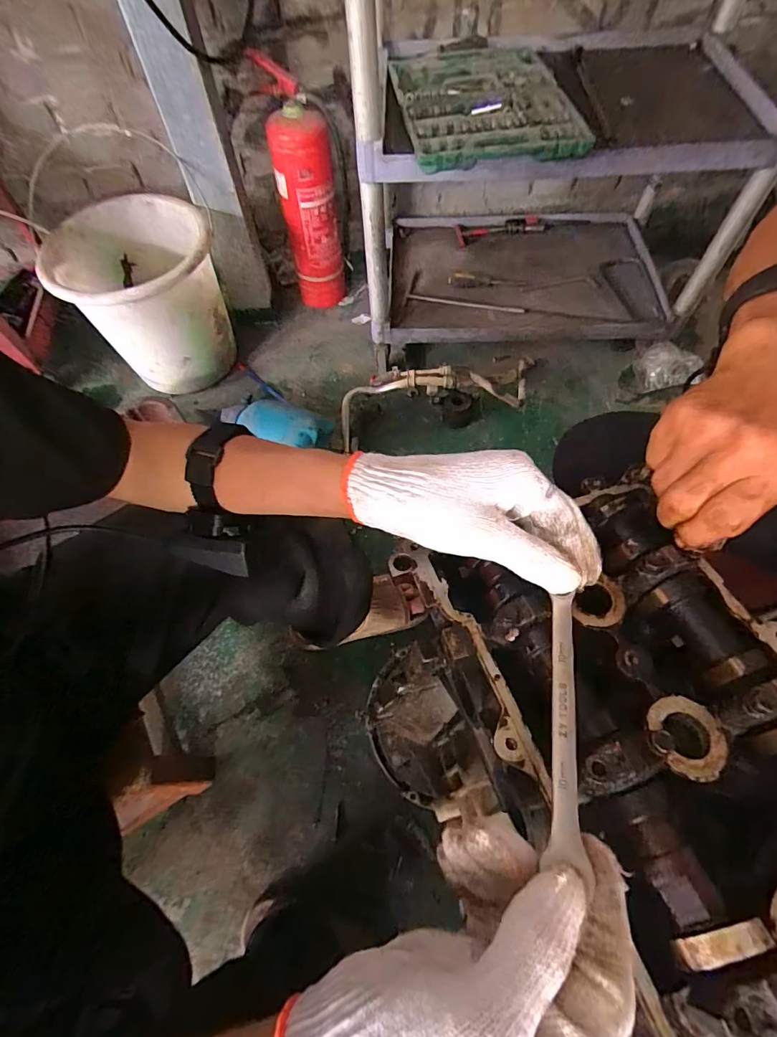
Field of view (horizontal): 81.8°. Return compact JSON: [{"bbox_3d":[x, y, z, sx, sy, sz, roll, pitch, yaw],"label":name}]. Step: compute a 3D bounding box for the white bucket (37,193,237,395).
[{"bbox_3d":[-0.521,-0.467,0.980,0.324,0.274,0.285,-12,61,-5],"label":"white bucket"}]

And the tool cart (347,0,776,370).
[{"bbox_3d":[0.303,-0.719,0.783,0.773,0.719,0.501,-8,61,-2],"label":"tool cart"}]

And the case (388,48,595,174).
[{"bbox_3d":[0.149,-0.690,0.743,0.264,0.038,0.344,-9,61,-3],"label":"case"}]

